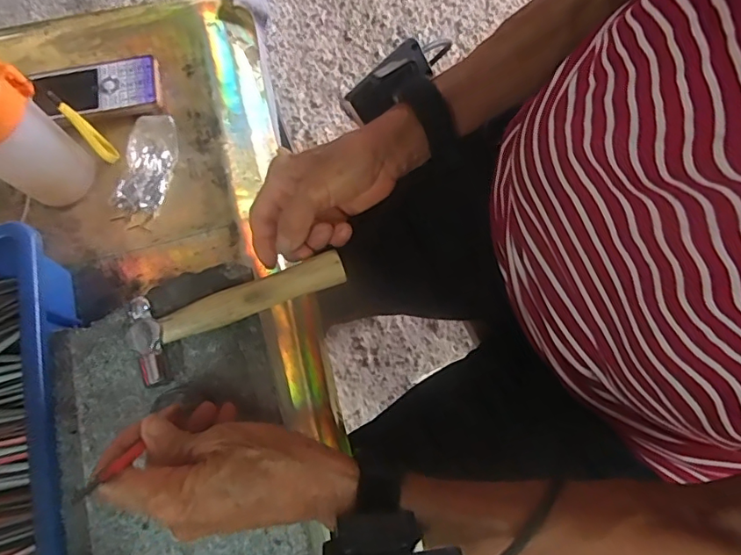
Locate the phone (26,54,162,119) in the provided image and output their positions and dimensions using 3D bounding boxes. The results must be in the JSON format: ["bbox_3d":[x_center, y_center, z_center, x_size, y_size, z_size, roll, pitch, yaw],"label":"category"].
[{"bbox_3d":[-0.256,-0.174,0.470,0.117,0.018,0.048,-9,73,-1],"label":"phone"}]

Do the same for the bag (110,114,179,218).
[{"bbox_3d":[-0.201,-0.102,0.448,0.047,0.022,0.087,10,73,5],"label":"bag"}]

